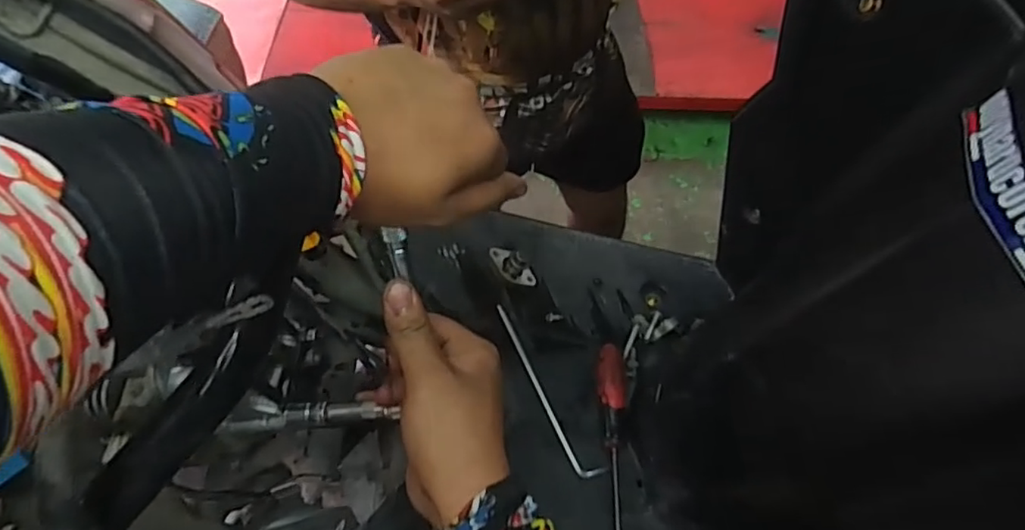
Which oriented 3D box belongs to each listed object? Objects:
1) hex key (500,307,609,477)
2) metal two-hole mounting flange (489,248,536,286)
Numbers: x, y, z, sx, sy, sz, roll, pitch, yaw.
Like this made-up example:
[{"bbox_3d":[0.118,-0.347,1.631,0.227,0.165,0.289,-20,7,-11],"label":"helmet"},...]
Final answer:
[{"bbox_3d":[0.026,0.100,0.501,0.022,0.005,0.162,-23,61,-15],"label":"hex key"},{"bbox_3d":[0.002,0.001,0.543,0.049,0.014,0.023,39,60,-16],"label":"metal two-hole mounting flange"}]

